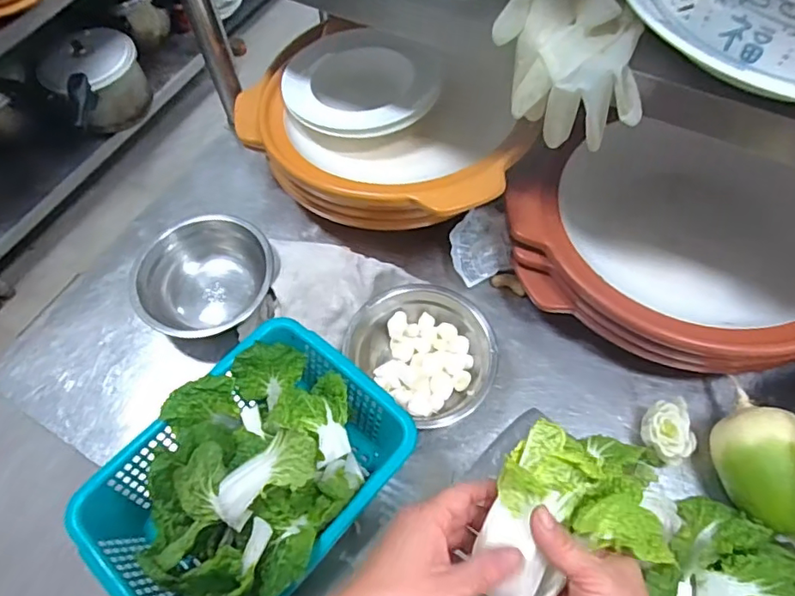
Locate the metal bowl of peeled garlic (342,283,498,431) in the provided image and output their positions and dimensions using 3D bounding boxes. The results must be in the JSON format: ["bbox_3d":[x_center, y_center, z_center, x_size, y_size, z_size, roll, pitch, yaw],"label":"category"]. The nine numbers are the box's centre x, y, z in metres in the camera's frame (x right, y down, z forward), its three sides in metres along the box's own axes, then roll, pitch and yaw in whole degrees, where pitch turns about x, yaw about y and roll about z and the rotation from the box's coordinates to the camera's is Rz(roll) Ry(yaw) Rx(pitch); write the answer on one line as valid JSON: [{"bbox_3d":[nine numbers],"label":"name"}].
[{"bbox_3d":[0.033,0.062,0.658,0.173,0.054,0.144,39,70,22],"label":"metal bowl of peeled garlic"}]

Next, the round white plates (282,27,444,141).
[{"bbox_3d":[-0.045,-0.286,0.732,0.190,0.023,0.190,-2,61,3],"label":"round white plates"}]

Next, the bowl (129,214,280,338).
[{"bbox_3d":[-0.245,-0.025,0.715,0.182,0.091,0.149,-12,61,-3],"label":"bowl"}]

